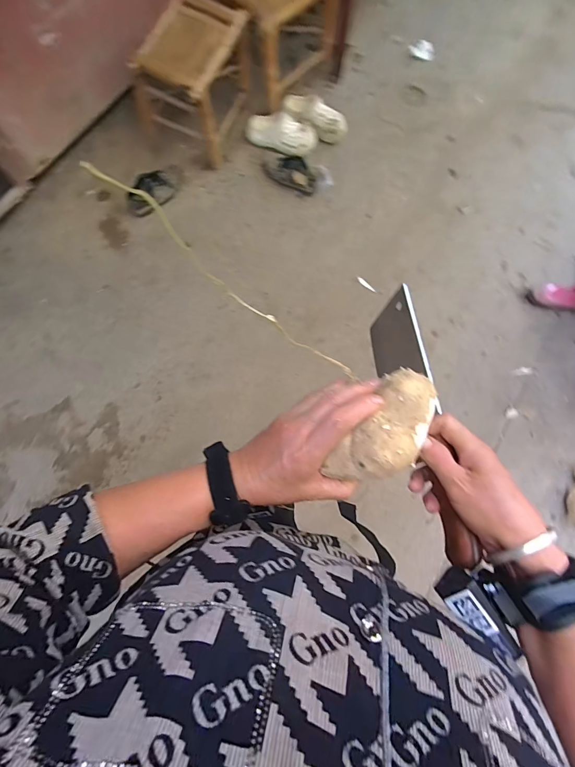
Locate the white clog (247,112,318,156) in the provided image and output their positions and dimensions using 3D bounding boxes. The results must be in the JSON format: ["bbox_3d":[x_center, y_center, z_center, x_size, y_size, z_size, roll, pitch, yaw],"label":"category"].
[{"bbox_3d":[-0.027,-0.946,1.354,0.264,0.081,0.108,16,80,3],"label":"white clog"}]

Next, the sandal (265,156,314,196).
[{"bbox_3d":[0.014,-0.804,1.372,0.215,0.061,0.098,34,81,6],"label":"sandal"}]

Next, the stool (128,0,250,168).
[{"bbox_3d":[-0.323,-1.054,1.275,0.292,0.300,0.348,28,81,5],"label":"stool"}]

